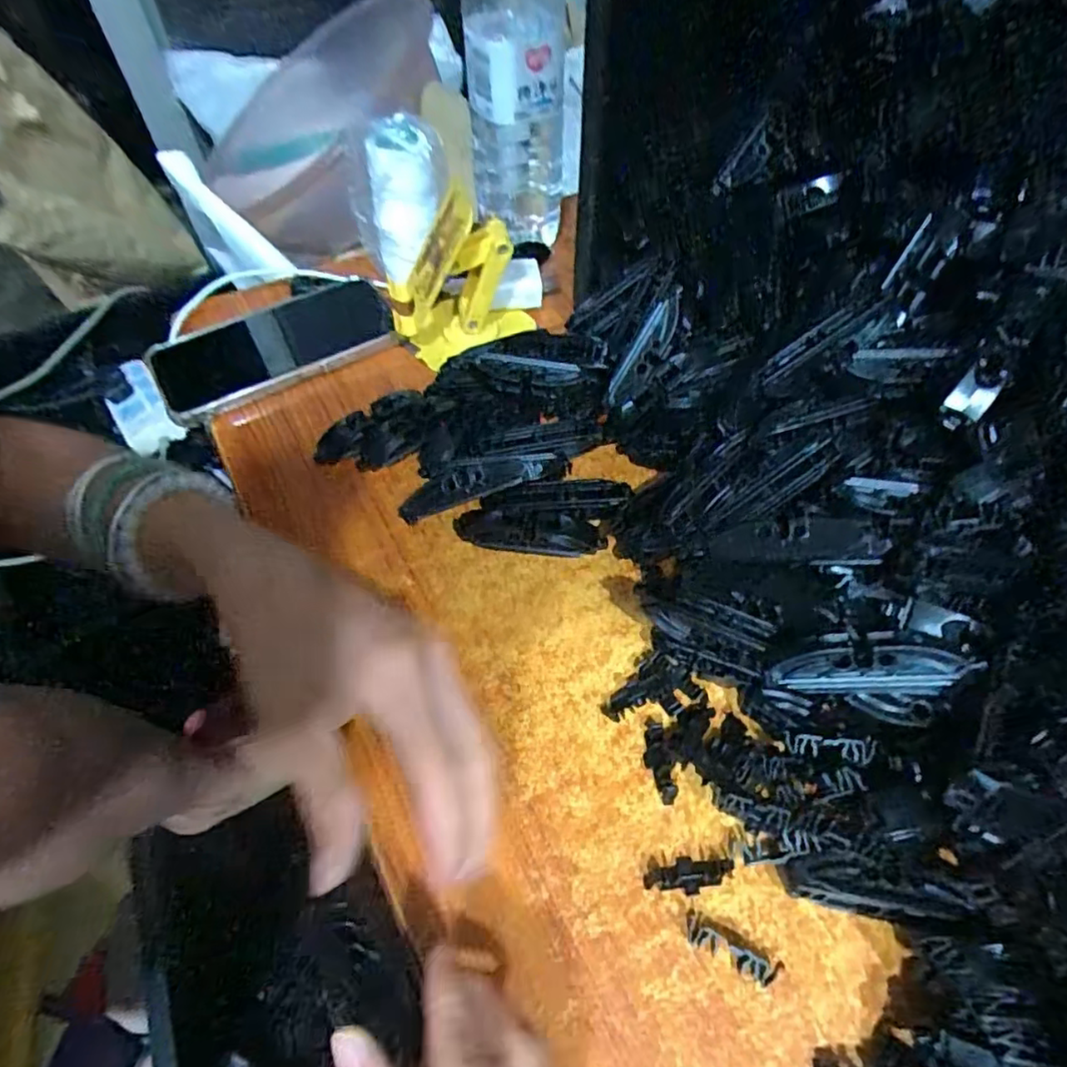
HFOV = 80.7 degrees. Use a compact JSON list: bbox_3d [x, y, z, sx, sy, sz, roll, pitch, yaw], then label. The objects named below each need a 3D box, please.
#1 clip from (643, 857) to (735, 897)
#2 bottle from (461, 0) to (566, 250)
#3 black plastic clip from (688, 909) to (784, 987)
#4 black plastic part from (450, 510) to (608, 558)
[{"bbox_3d":[0.064,0.140,0.258,0.037,0.007,0.014,-2,55,-1],"label":"clip"},{"bbox_3d":[-0.014,-0.320,0.457,0.070,0.197,0.062,-3,55,-2],"label":"bottle"},{"bbox_3d":[0.077,0.160,0.242,0.036,0.008,0.010,24,58,17],"label":"black plastic clip"},{"bbox_3d":[-0.002,-0.002,0.353,0.083,0.018,0.021,3,55,3],"label":"black plastic part"}]

